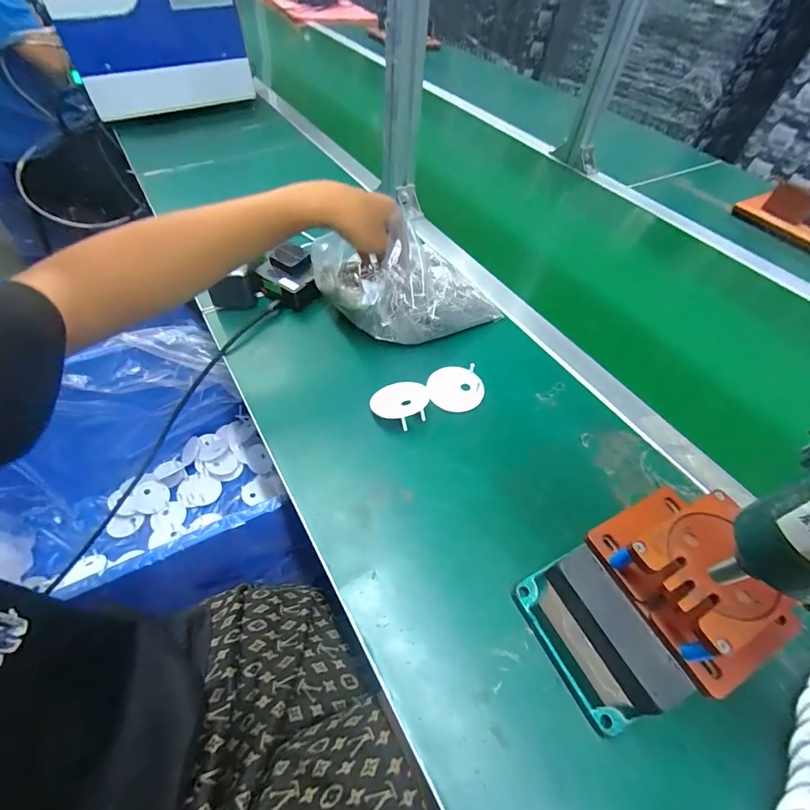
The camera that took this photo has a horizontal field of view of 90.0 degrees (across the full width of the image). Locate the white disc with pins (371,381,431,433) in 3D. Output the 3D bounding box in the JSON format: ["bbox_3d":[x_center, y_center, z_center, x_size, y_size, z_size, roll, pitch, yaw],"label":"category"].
[{"bbox_3d":[-0.004,0.001,0.444,0.060,0.024,0.060,-6,37,5],"label":"white disc with pins"}]

